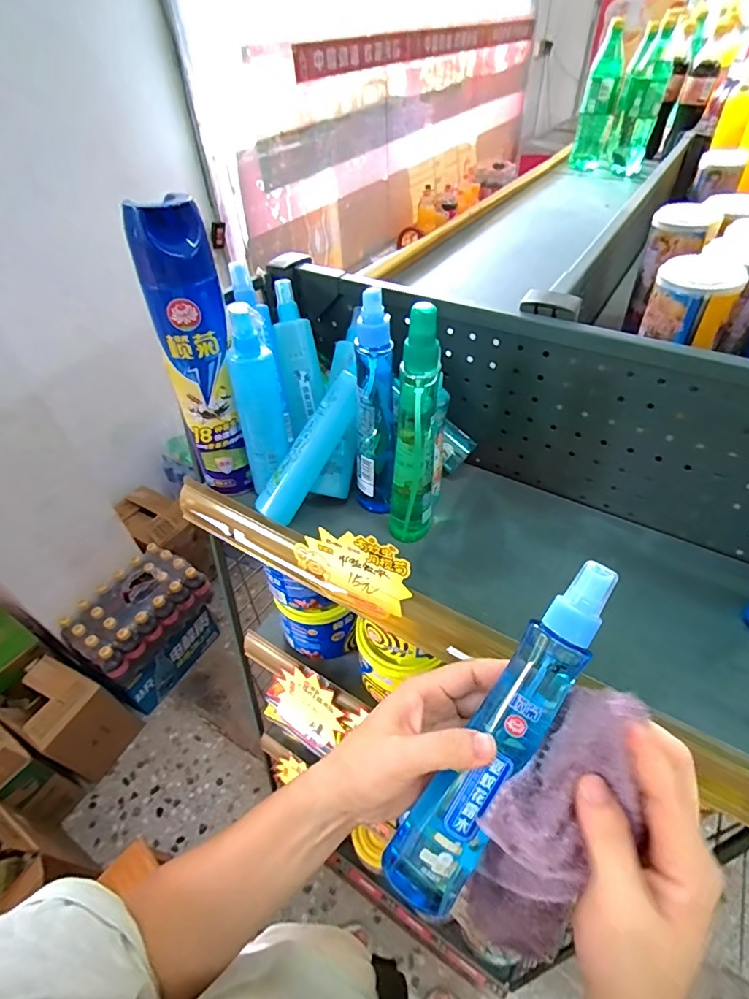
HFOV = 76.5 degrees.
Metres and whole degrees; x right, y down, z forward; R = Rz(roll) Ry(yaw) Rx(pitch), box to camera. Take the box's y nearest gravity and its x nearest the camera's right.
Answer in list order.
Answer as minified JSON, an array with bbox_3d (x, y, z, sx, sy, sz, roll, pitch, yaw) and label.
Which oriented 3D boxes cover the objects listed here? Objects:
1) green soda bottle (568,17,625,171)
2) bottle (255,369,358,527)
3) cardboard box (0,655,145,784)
[{"bbox_3d":[0.506,-0.898,1.077,0.071,0.238,0.073,11,48,13],"label":"green soda bottle"},{"bbox_3d":[-0.064,-0.051,0.482,0.031,0.037,0.164,37,99,32],"label":"bottle"},{"bbox_3d":[-0.864,0.615,1.345,0.238,0.327,0.184,18,50,19],"label":"cardboard box"}]

